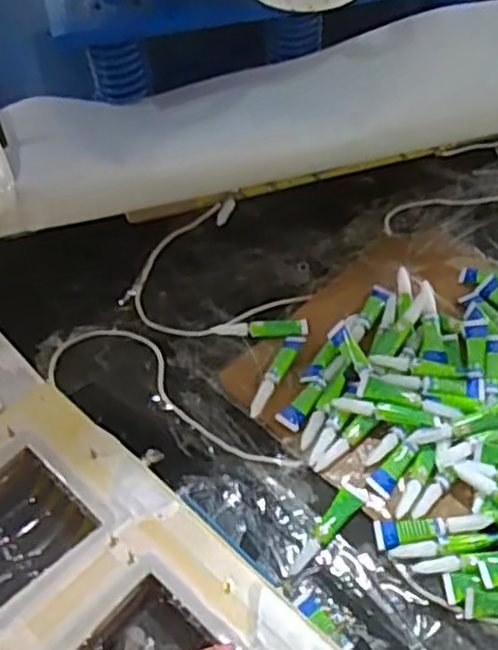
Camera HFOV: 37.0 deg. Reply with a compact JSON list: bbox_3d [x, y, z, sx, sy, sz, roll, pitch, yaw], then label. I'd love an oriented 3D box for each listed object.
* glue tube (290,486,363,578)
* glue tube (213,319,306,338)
[{"bbox_3d":[0.055,0.149,0.535,0.017,0.009,0.074,34,59,23],"label":"glue tube"},{"bbox_3d":[0.010,0.002,0.643,0.082,0.007,0.018,2,52,1],"label":"glue tube"}]

